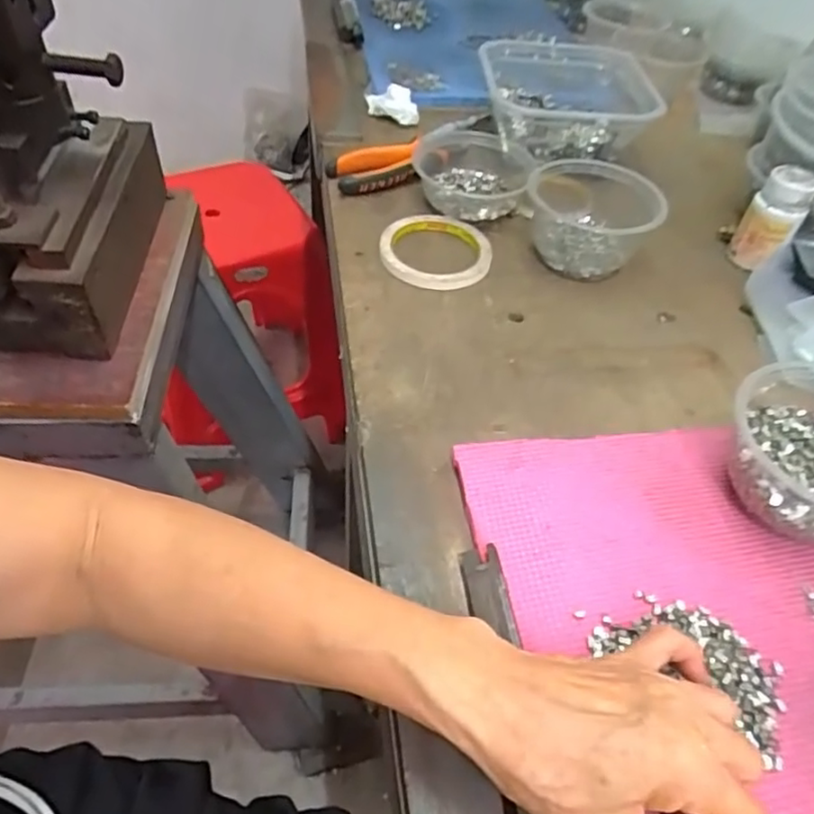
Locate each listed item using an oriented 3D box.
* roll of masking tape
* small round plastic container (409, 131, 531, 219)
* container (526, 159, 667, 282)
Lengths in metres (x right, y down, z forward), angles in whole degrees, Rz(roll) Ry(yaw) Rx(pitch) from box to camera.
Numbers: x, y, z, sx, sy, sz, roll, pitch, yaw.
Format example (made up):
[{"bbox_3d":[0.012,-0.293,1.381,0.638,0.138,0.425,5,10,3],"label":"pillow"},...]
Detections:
[{"bbox_3d":[0.026,-0.140,0.564,0.096,0.013,0.096,3,49,-4],"label":"roll of masking tape"},{"bbox_3d":[0.065,-0.226,0.623,0.112,0.044,0.117,3,49,-4],"label":"small round plastic container"},{"bbox_3d":[0.160,-0.167,0.564,0.108,0.060,0.108,3,49,-4],"label":"container"}]

